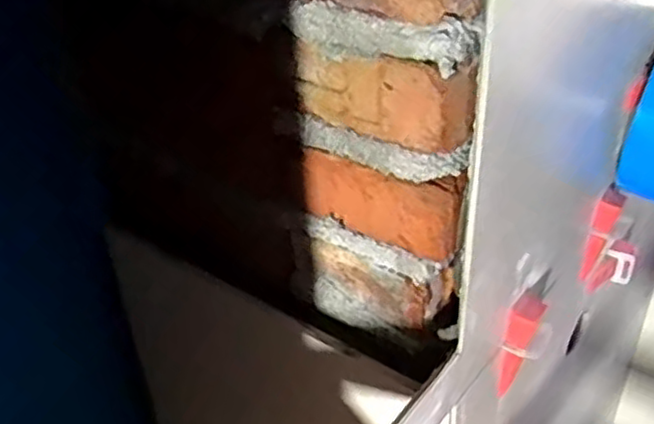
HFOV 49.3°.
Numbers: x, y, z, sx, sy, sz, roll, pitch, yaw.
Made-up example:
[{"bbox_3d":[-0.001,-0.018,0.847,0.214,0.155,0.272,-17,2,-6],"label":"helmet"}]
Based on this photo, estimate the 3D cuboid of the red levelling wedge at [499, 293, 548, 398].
[{"bbox_3d":[0.117,0.080,0.429,0.019,0.062,0.025,12,38,19],"label":"red levelling wedge"}]

